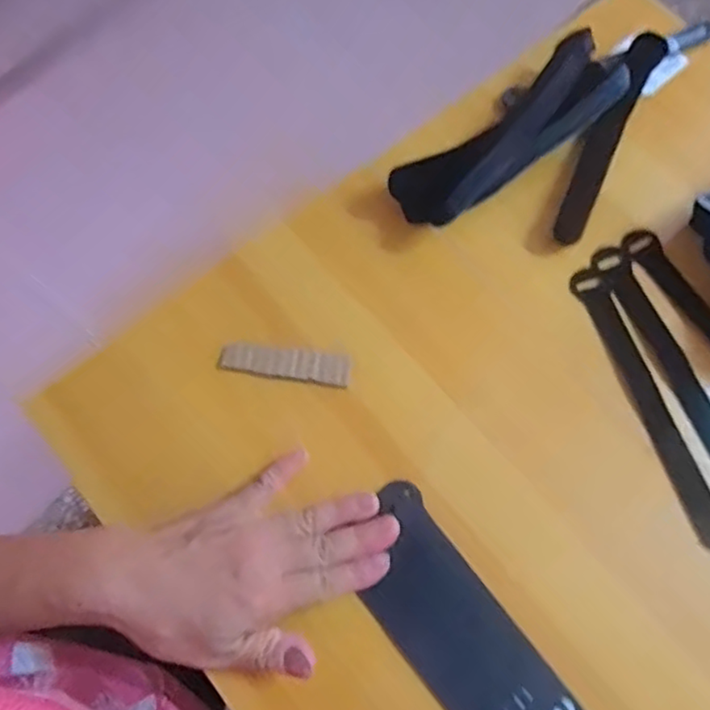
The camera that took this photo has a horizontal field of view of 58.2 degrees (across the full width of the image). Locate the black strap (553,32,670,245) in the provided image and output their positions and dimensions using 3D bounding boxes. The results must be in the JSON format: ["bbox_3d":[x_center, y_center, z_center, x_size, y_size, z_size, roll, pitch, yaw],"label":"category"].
[{"bbox_3d":[0.190,-0.165,0.476,0.026,0.018,0.190,27,72,8],"label":"black strap"}]

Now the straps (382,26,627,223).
[{"bbox_3d":[0.106,-0.162,0.459,0.192,0.034,0.063,-34,74,-12],"label":"straps"}]

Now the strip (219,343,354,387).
[{"bbox_3d":[-0.046,0.005,0.425,0.085,0.006,0.022,9,70,2],"label":"strip"}]

